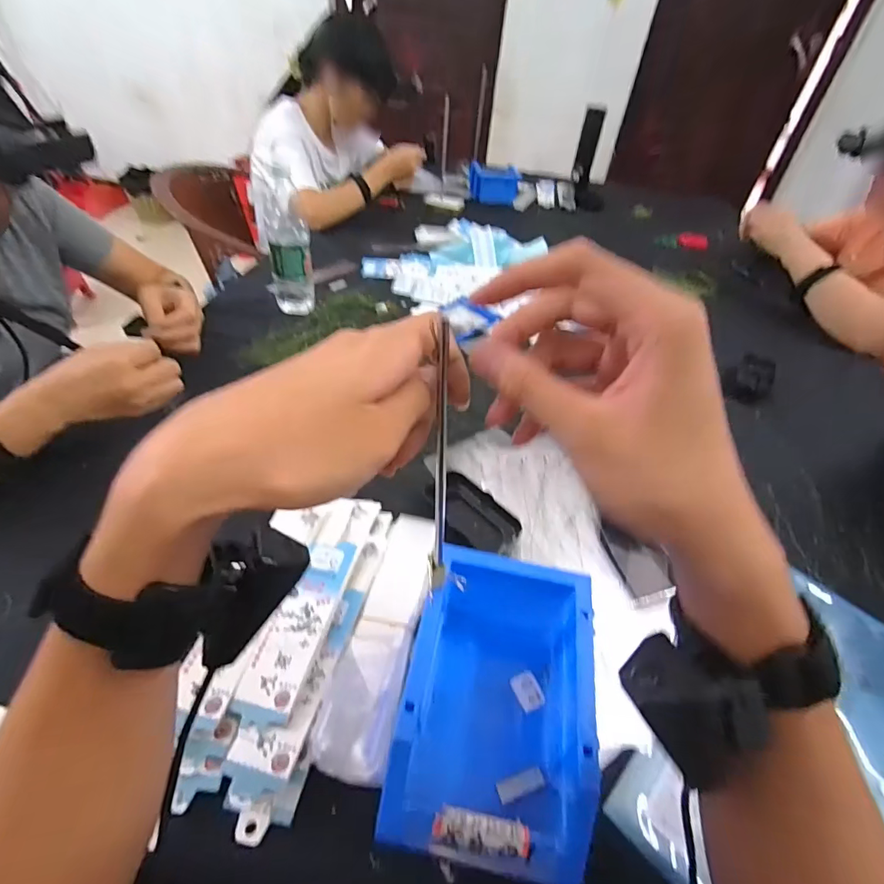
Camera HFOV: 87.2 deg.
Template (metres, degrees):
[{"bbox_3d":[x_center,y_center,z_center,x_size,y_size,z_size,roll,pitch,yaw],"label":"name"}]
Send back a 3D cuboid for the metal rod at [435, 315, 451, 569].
[{"bbox_3d":[0.000,0.012,0.270,0.006,0.177,0.004,-5,41,-7],"label":"metal rod"}]

